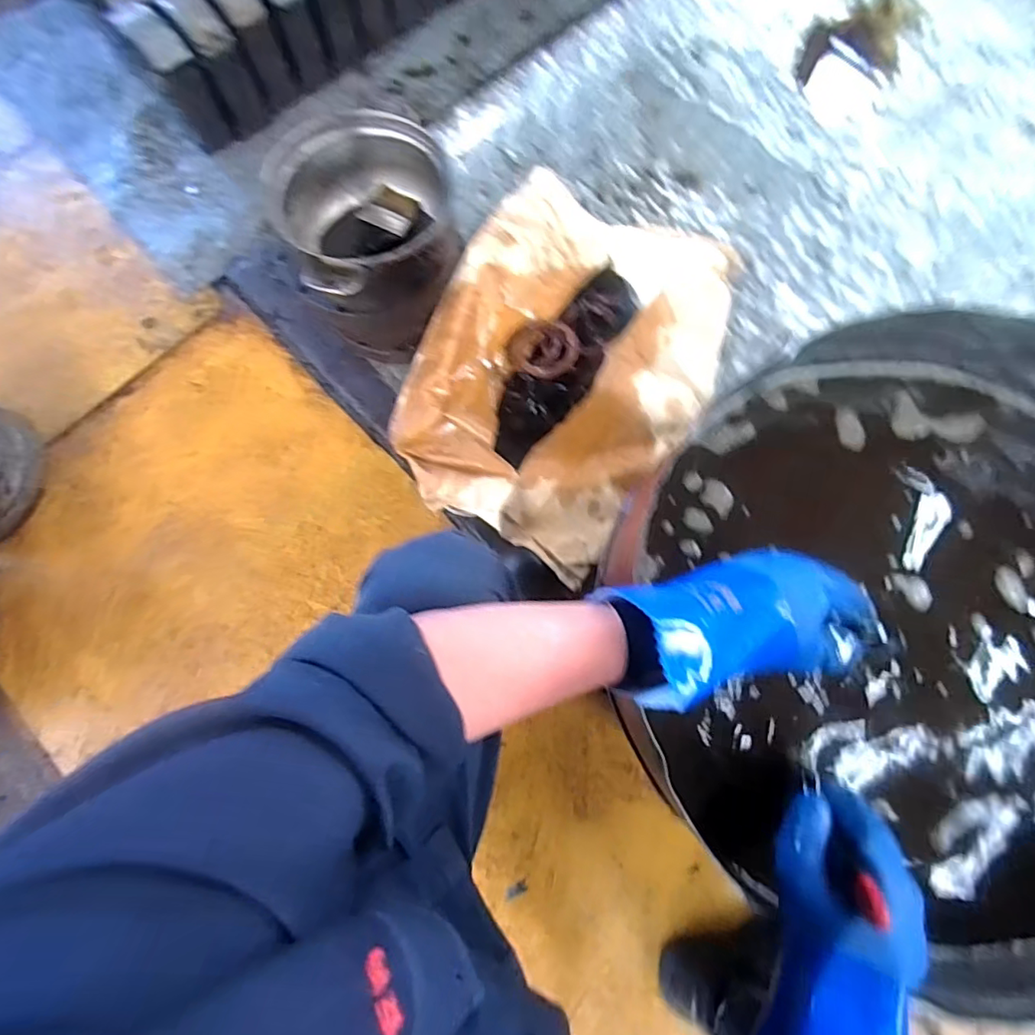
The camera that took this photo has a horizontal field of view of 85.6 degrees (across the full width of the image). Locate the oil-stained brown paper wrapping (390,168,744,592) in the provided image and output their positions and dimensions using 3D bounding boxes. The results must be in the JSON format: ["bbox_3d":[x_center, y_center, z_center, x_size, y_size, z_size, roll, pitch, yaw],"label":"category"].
[{"bbox_3d":[0.071,-0.237,0.841,0.405,0.112,0.561,25,78,7],"label":"oil-stained brown paper wrapping"}]

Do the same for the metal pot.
[{"bbox_3d":[-0.196,-0.385,0.811,0.218,0.240,0.222,0,77,1],"label":"metal pot"}]

